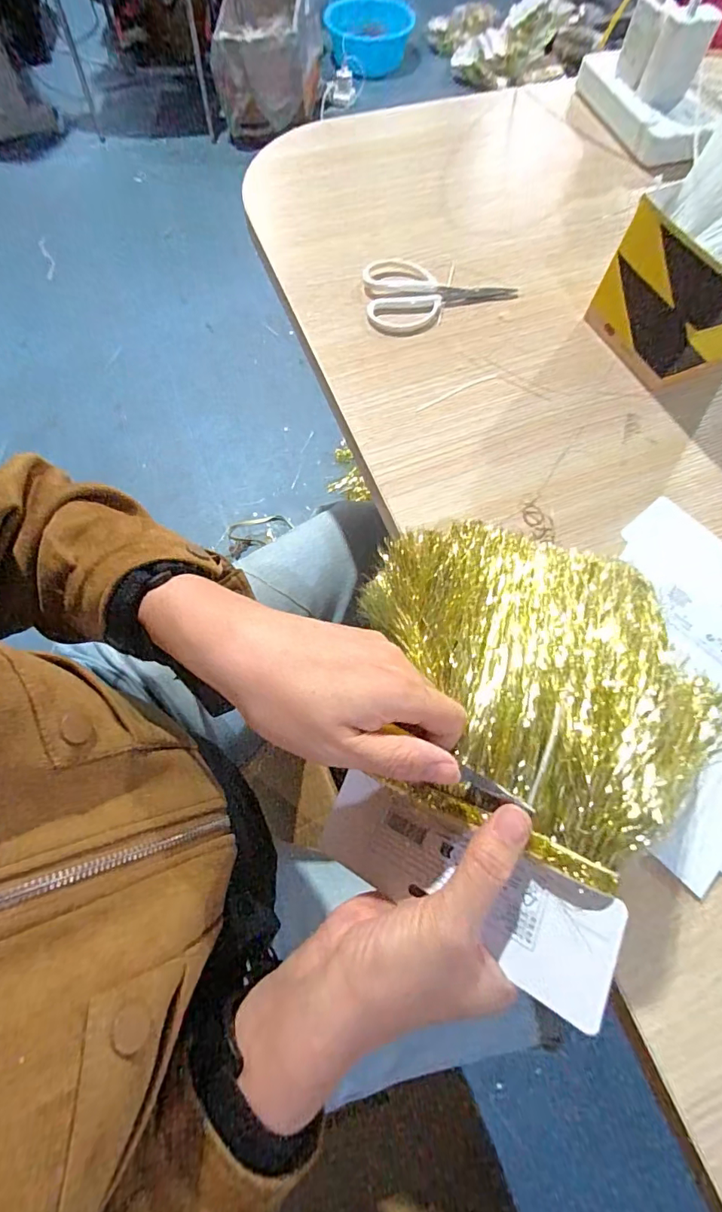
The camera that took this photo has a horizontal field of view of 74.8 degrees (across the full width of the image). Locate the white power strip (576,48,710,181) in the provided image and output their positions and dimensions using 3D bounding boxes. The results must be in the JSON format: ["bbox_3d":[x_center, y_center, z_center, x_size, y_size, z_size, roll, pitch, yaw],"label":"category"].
[{"bbox_3d":[0.320,-0.587,0.562,0.053,0.039,0.210,-11,69,-7],"label":"white power strip"}]

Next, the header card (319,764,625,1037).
[{"bbox_3d":[0.046,0.144,0.255,0.163,0.005,0.054,12,76,40],"label":"header card"}]

